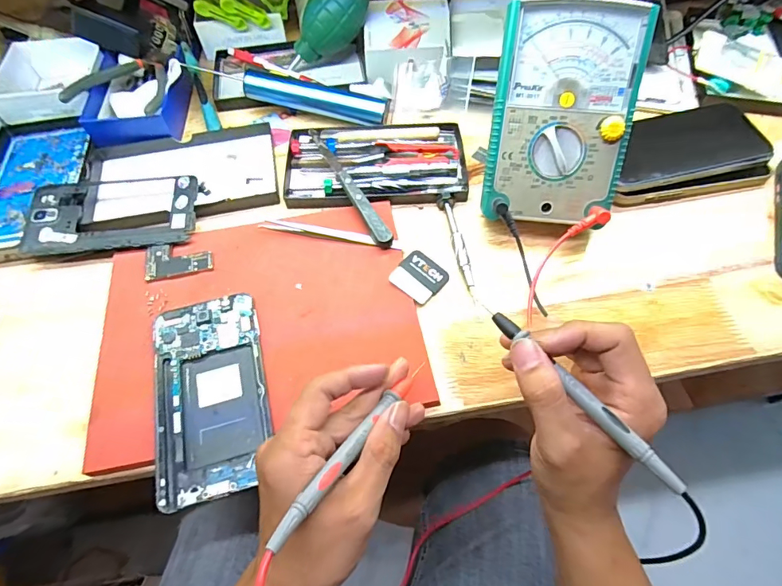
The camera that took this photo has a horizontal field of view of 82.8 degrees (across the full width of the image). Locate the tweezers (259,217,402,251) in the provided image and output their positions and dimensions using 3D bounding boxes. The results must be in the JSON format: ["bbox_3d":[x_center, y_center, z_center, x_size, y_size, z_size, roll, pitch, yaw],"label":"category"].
[{"bbox_3d":[-0.055,-0.054,0.396,0.129,0.005,0.015,12,61,7],"label":"tweezers"}]

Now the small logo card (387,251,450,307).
[{"bbox_3d":[0.024,-0.013,0.372,0.039,0.005,0.043,42,61,4],"label":"small logo card"}]

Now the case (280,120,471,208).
[{"bbox_3d":[-0.015,-0.129,0.434,0.175,0.019,0.097,-4,60,-2],"label":"case"}]

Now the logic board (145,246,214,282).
[{"bbox_3d":[-0.182,-0.029,0.384,0.055,0.004,0.033,-11,61,-5],"label":"logic board"}]

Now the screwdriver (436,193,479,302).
[{"bbox_3d":[0.061,-0.044,0.390,0.016,0.016,0.110,-9,61,-4],"label":"screwdriver"}]

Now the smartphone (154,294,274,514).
[{"bbox_3d":[-0.131,0.070,0.324,0.077,0.007,0.146,-13,61,-7],"label":"smartphone"}]

